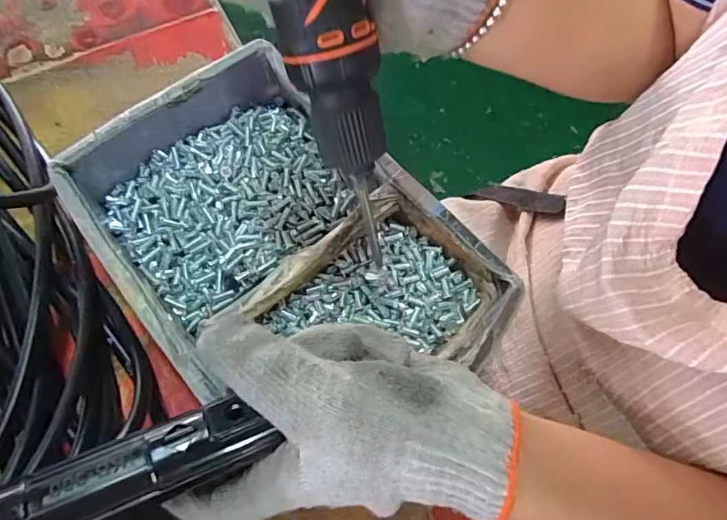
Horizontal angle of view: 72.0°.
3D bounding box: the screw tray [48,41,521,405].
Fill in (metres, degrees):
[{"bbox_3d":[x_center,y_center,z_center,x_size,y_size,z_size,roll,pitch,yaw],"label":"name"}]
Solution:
[{"bbox_3d":[-0.056,-0.012,0.325,0.174,0.069,0.260,-34,72,-15],"label":"screw tray"}]

